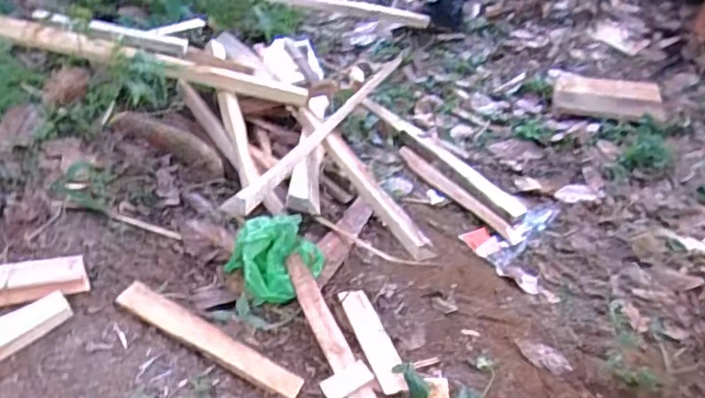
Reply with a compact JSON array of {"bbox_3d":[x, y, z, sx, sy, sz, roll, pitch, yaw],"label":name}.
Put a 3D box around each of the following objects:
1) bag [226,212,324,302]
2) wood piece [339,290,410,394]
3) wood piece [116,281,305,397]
[{"bbox_3d":[-0.131,0.101,1.052,0.165,0.088,0.122,-35,53,-24],"label":"bag"},{"bbox_3d":[0.034,0.221,0.994,0.050,0.009,0.217,-8,36,-16],"label":"wood piece"},{"bbox_3d":[-0.201,0.201,0.891,0.283,0.021,0.042,29,54,6],"label":"wood piece"}]

